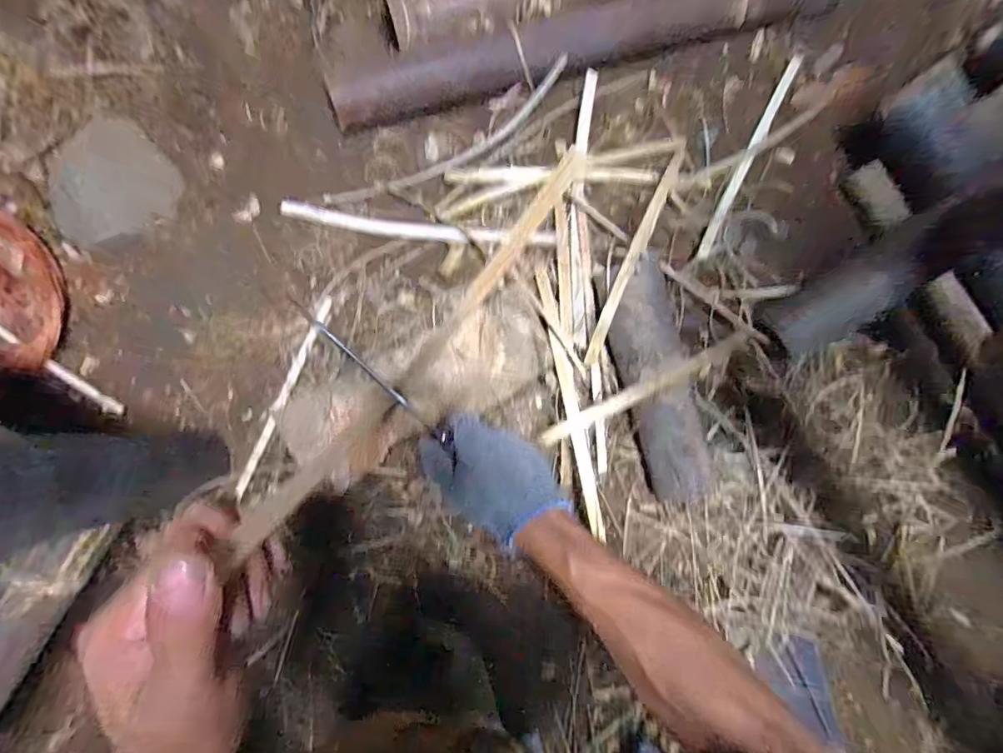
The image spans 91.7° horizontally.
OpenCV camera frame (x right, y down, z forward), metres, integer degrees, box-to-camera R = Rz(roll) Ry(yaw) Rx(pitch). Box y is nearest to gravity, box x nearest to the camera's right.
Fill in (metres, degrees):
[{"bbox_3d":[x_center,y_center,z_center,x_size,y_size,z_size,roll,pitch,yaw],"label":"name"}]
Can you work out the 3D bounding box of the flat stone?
[{"bbox_3d":[-0.437,-0.219,0.539,0.124,0.010,0.120,-35,90,-8],"label":"flat stone"}]

